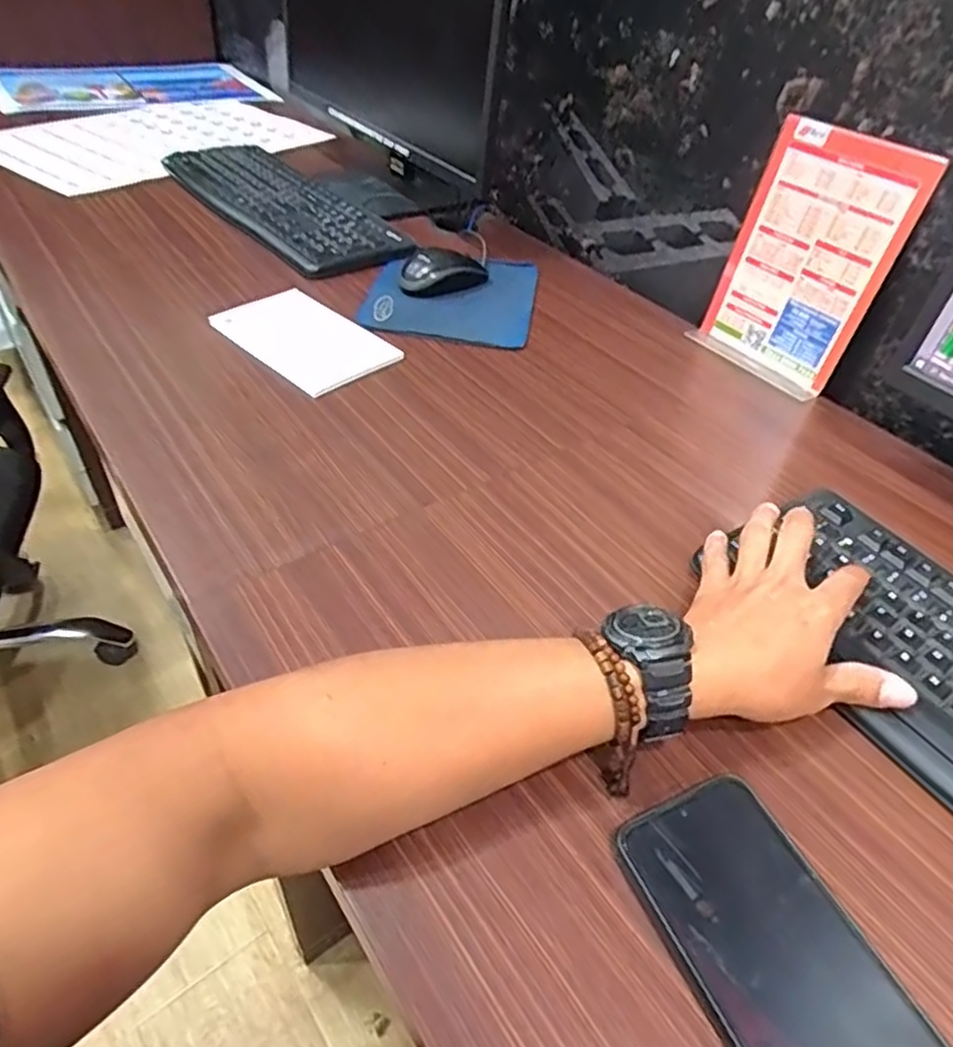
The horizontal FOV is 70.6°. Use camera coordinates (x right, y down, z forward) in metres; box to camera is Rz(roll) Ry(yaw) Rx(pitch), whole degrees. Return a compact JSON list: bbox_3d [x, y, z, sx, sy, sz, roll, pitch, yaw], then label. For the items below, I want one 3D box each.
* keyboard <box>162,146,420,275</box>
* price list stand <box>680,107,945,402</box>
[{"bbox_3d":[-0.267,-0.438,0.885,0.140,0.033,0.461,-28,52,-29],"label":"keyboard"},{"bbox_3d":[0.303,-0.244,0.638,0.058,0.205,0.150,-24,50,-26],"label":"price list stand"}]

